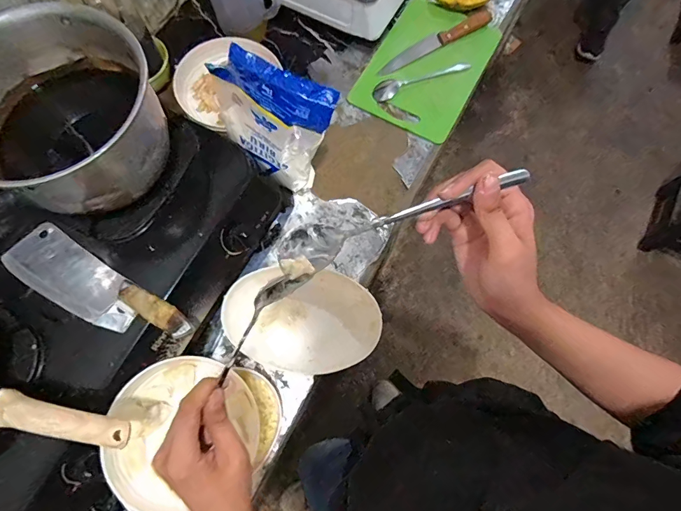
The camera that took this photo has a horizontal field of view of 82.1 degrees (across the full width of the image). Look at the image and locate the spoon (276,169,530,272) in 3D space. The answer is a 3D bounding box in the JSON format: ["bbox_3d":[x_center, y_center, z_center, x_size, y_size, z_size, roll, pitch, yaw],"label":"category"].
[{"bbox_3d":[0.048,-0.031,0.310,0.200,0.023,0.030,-19,74,0],"label":"spoon"}]

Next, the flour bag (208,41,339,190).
[{"bbox_3d":[-0.100,-0.181,0.572,0.178,0.226,0.056,23,74,7],"label":"flour bag"}]

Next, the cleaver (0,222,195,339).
[{"bbox_3d":[-0.325,0.049,0.522,0.268,0.025,0.078,31,75,9],"label":"cleaver"}]

